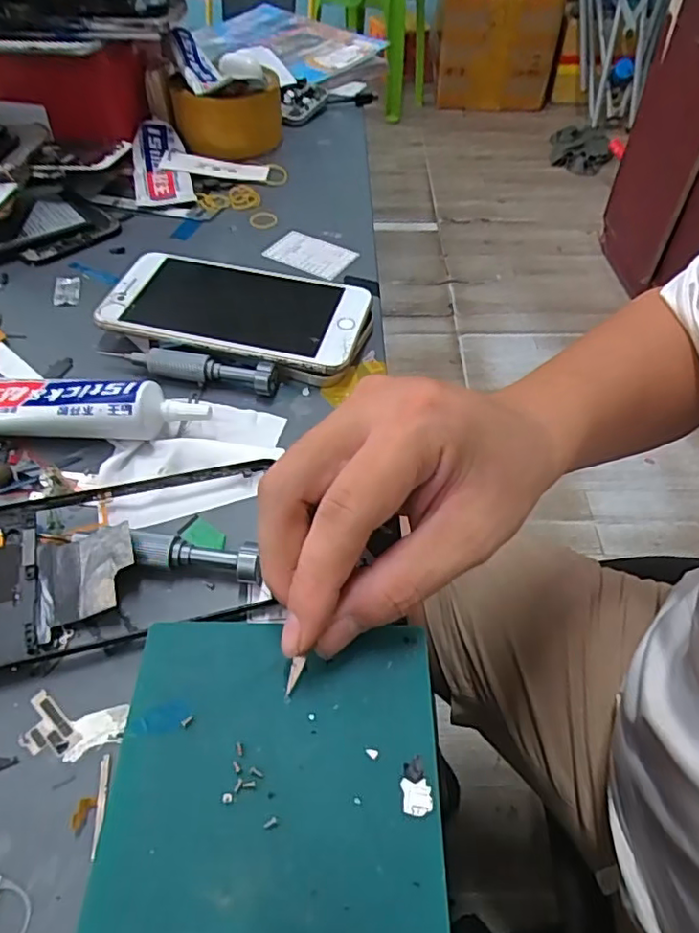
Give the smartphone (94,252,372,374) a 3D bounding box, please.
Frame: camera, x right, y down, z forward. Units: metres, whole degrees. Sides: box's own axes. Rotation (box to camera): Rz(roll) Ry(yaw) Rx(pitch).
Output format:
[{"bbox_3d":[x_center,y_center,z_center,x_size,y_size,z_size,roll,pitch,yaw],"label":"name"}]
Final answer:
[{"bbox_3d":[-0.070,-0.097,0.365,0.159,0.009,0.082,16,51,13],"label":"smartphone"}]

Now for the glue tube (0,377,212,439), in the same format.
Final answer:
[{"bbox_3d":[-0.142,-0.033,0.312,0.136,0.025,0.037,1,49,1],"label":"glue tube"}]

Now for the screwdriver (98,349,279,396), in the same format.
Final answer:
[{"bbox_3d":[-0.090,-0.056,0.341,0.100,0.016,0.012,10,50,8],"label":"screwdriver"}]

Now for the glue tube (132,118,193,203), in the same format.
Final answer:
[{"bbox_3d":[-0.160,-0.257,0.501,0.045,0.026,0.113,-10,50,-9],"label":"glue tube"}]

